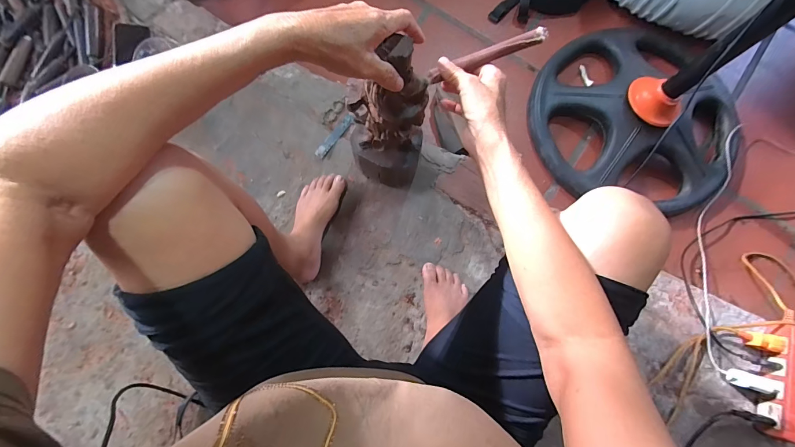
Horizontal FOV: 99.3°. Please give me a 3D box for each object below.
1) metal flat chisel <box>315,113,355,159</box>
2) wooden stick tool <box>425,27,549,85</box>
[{"bbox_3d":[-0.133,-0.187,0.721,0.022,0.009,0.113,36,79,6],"label":"metal flat chisel"},{"bbox_3d":[0.102,-0.193,0.395,0.134,0.017,0.017,-15,79,19],"label":"wooden stick tool"}]

